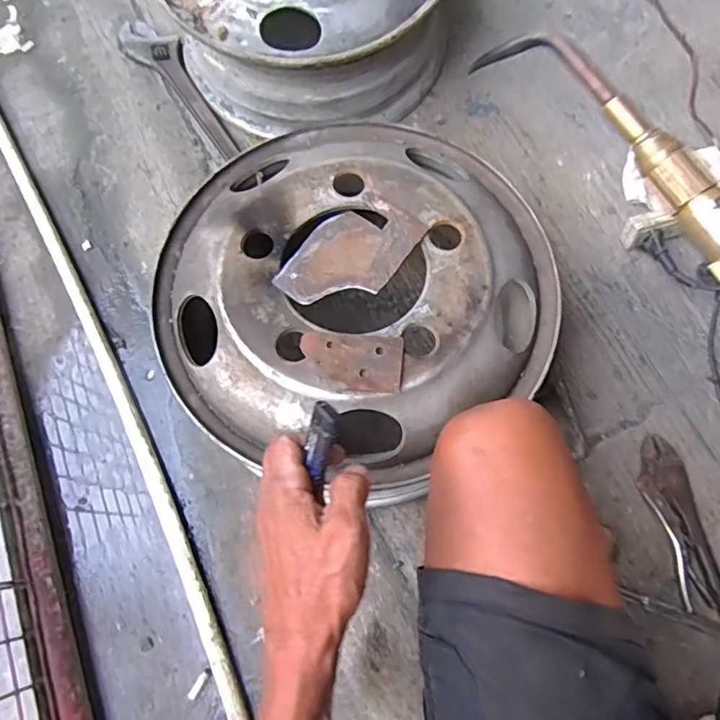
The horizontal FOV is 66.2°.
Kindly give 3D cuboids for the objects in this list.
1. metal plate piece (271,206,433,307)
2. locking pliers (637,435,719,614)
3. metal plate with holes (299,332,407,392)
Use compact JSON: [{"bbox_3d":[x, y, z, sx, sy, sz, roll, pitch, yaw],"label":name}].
[{"bbox_3d":[-0.010,-0.108,0.565,0.096,0.012,0.142,34,76,12],"label":"metal plate piece"},{"bbox_3d":[0.386,0.196,0.672,0.063,0.019,0.204,-8,72,-1],"label":"locking pliers"},{"bbox_3d":[-0.008,0.002,0.521,0.094,0.005,0.053,3,72,3],"label":"metal plate with holes"}]

